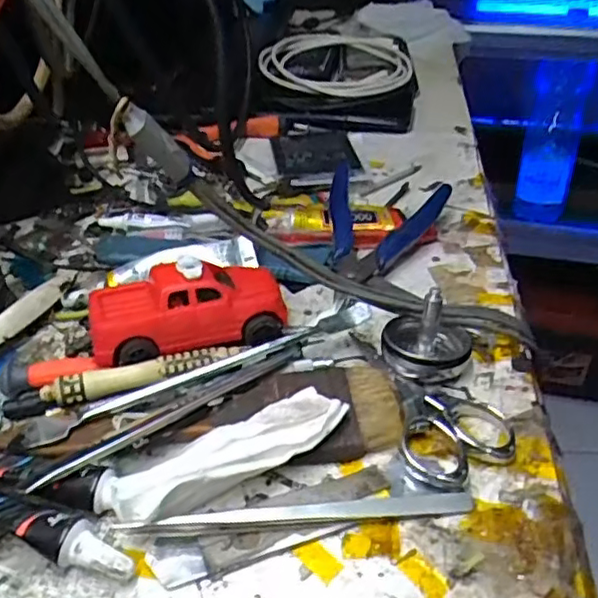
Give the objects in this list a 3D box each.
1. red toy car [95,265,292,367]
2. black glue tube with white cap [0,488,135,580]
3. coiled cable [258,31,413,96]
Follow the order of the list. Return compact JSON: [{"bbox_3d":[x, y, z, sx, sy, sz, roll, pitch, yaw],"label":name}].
[{"bbox_3d":[-0.055,0.003,0.315,0.091,0.034,0.047,-13,39,-13],"label":"red toy car"},{"bbox_3d":[-0.108,0.082,0.238,0.105,0.017,0.021,9,39,14],"label":"black glue tube with white cap"},{"bbox_3d":[0.036,-0.232,0.625,0.143,0.031,0.165,2,38,6],"label":"coiled cable"}]

